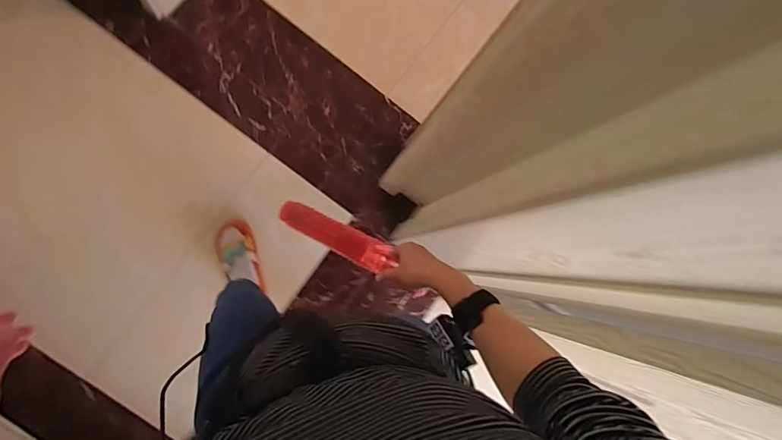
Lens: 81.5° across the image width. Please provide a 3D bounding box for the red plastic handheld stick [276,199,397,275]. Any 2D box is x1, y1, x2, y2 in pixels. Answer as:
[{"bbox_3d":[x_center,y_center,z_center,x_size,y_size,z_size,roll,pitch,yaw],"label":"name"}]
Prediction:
[{"bbox_3d":[-0.094,0.027,0.768,0.249,0.045,0.047,24,83,30],"label":"red plastic handheld stick"}]

